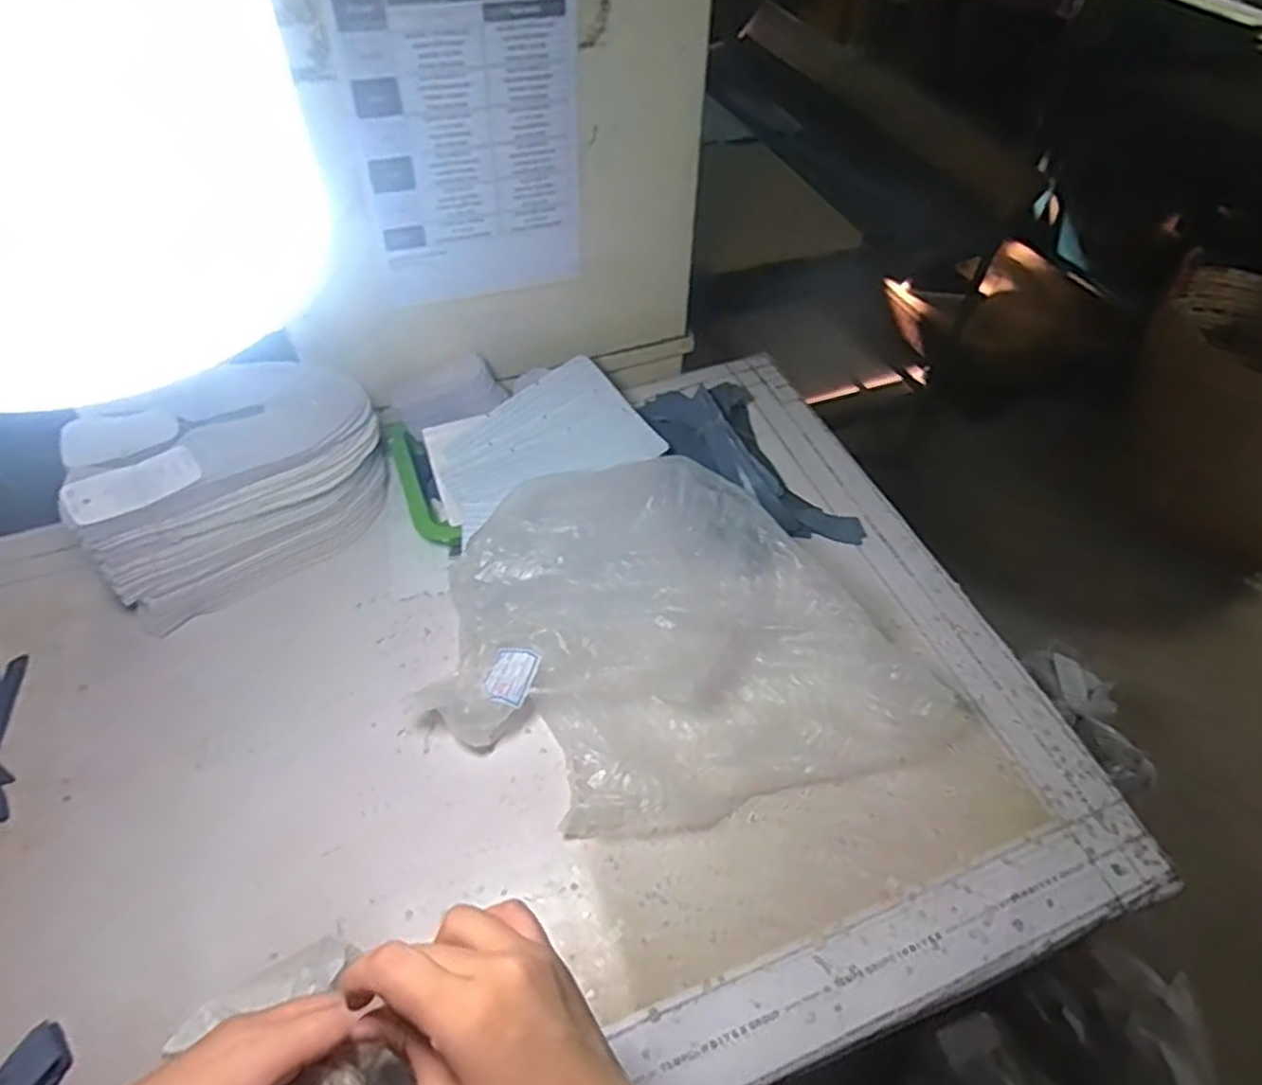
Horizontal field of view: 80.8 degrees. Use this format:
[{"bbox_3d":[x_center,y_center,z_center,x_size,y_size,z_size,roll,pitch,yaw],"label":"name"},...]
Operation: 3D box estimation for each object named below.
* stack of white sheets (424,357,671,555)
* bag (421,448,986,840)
[{"bbox_3d":[-0.104,-0.110,0.833,0.240,0.040,0.137,-23,74,-14],"label":"stack of white sheets"},{"bbox_3d":[0.030,0.081,0.667,0.394,0.124,0.297,-14,53,-12],"label":"bag"}]

